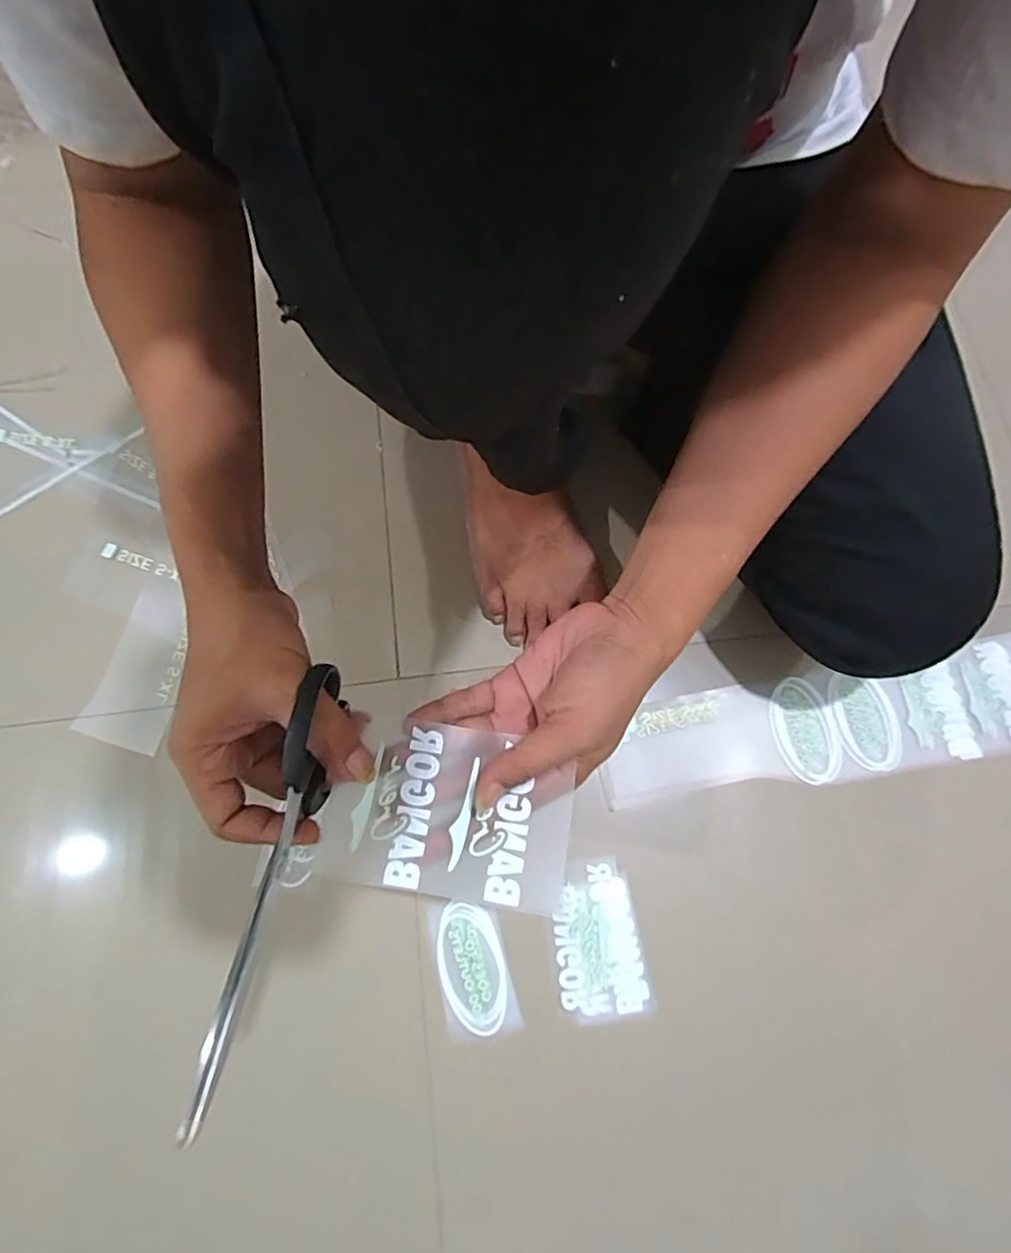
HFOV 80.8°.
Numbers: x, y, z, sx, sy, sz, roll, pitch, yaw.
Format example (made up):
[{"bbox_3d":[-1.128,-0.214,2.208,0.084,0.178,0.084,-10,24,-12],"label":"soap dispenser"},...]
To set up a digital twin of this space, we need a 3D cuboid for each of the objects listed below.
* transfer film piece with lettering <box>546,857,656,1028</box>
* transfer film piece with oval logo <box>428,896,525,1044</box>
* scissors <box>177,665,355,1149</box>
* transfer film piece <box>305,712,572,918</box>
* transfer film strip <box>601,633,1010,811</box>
[{"bbox_3d":[0.068,0.236,0.451,0.067,0.004,0.112,-8,73,-2],"label":"transfer film piece with lettering"},{"bbox_3d":[-0.025,0.256,0.447,0.055,0.004,0.096,-13,74,-3],"label":"transfer film piece with oval logo"},{"bbox_3d":[-0.110,0.118,0.293,0.013,0.060,0.201,6,58,2],"label":"scissors"},{"bbox_3d":[-0.030,0.102,0.333,0.129,0.017,0.089,9,74,3],"label":"transfer film piece"},{"bbox_3d":[0.271,0.082,0.497,0.379,0.010,0.090,-10,73,-2],"label":"transfer film strip"}]

